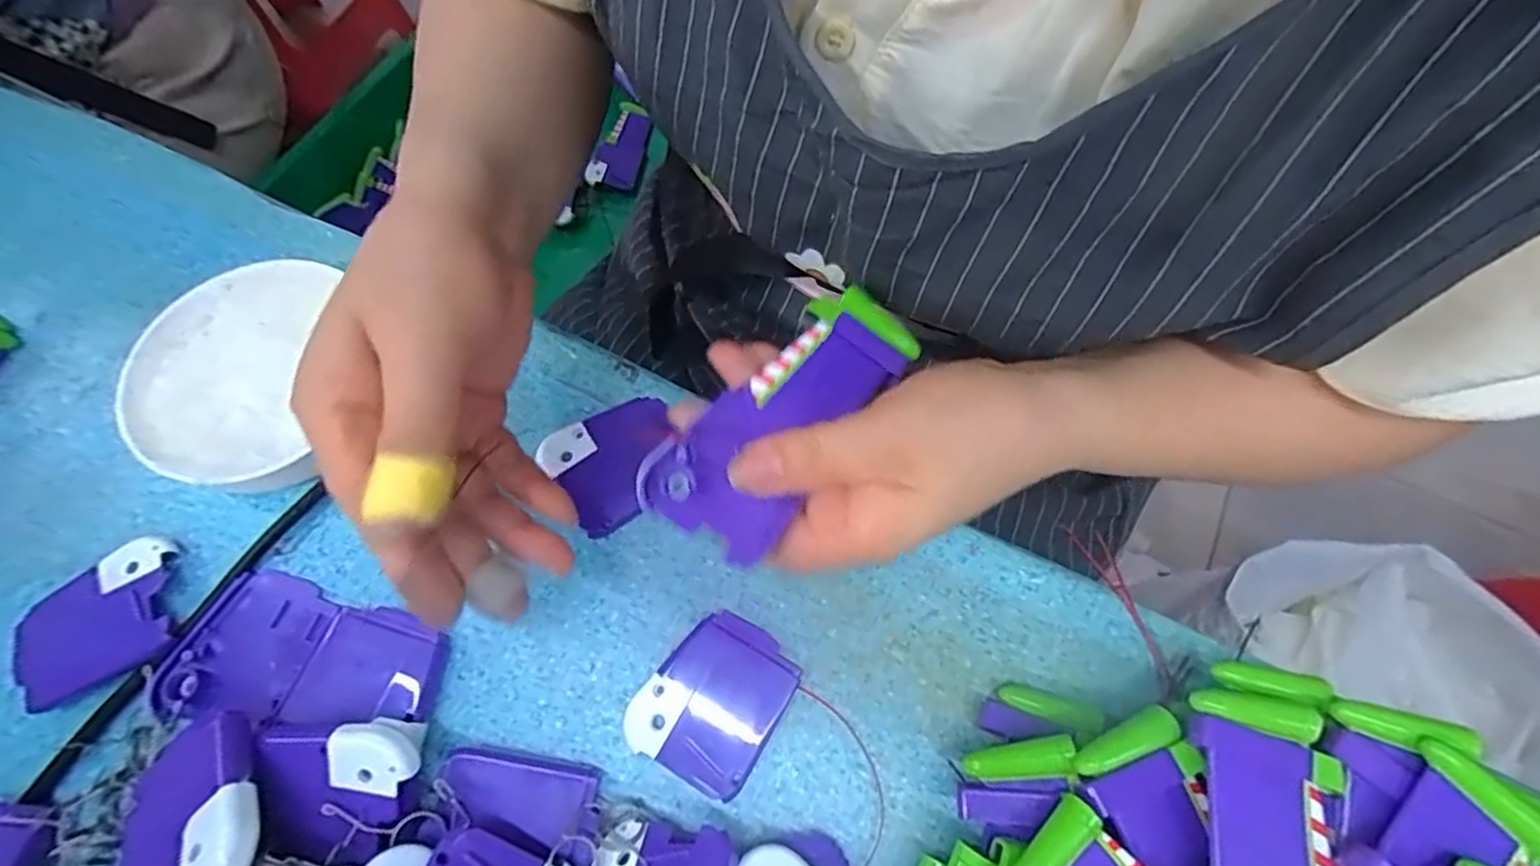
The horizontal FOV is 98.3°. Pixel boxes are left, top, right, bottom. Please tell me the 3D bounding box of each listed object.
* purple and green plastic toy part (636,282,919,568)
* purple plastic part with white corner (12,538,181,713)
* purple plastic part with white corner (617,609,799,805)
[{"bbox_3d":[0.008,-0.006,0.250,0.050,0.011,0.116,40,76,15],"label":"purple and green plastic toy part"},{"bbox_3d":[-0.269,0.075,0.265,0.059,0.009,0.050,-25,69,-11],"label":"purple plastic part with white corner"},{"bbox_3d":[-0.022,0.104,0.263,0.051,0.007,0.061,29,69,11],"label":"purple plastic part with white corner"}]

